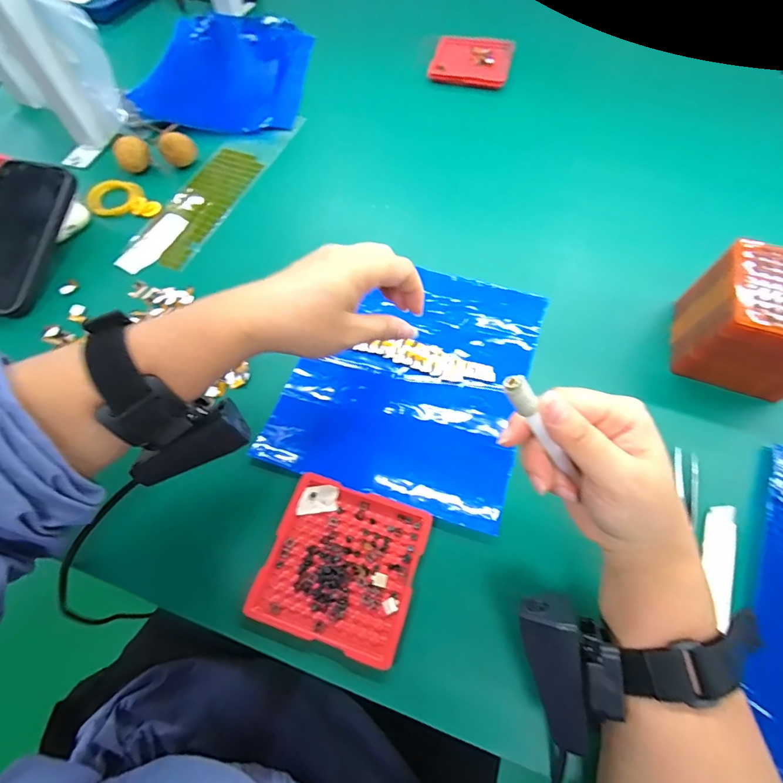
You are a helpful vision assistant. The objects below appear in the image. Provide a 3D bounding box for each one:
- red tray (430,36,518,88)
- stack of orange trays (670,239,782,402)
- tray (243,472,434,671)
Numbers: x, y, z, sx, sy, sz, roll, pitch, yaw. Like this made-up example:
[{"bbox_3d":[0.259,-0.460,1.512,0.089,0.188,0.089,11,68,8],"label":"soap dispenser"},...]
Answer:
[{"bbox_3d":[0.112,-0.460,0.578,0.104,0.018,0.096,14,64,8],"label":"red tray"},{"bbox_3d":[0.293,-0.054,0.334,0.093,0.081,0.083,14,65,9],"label":"stack of orange trays"},{"bbox_3d":[-0.033,0.117,0.287,0.099,0.010,0.099,16,65,9],"label":"tray"}]

